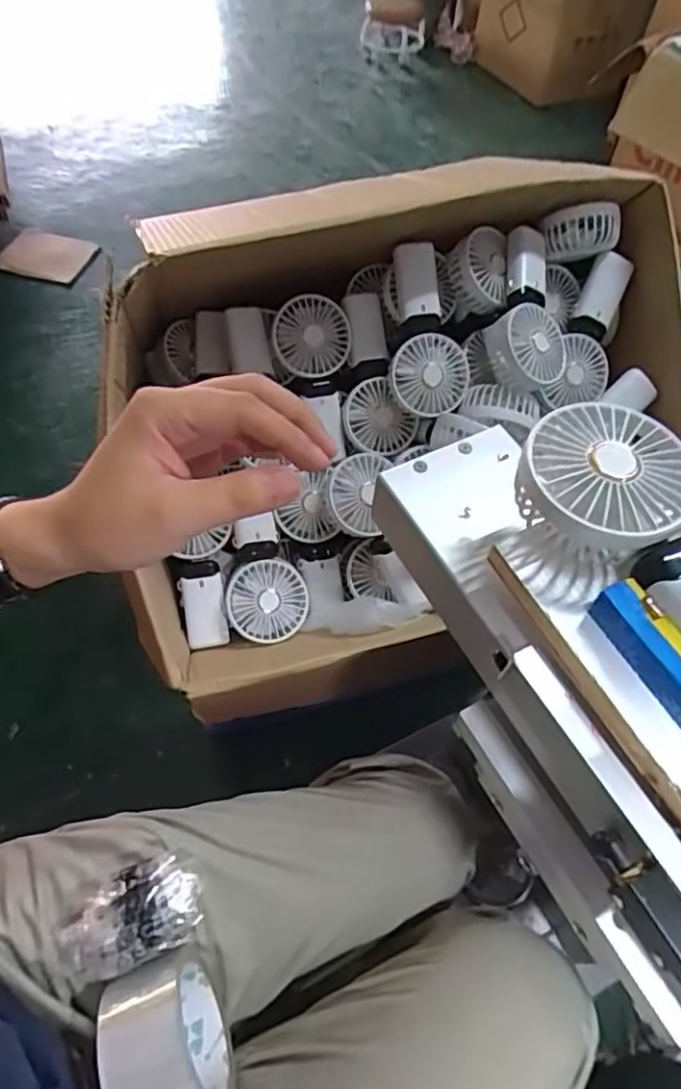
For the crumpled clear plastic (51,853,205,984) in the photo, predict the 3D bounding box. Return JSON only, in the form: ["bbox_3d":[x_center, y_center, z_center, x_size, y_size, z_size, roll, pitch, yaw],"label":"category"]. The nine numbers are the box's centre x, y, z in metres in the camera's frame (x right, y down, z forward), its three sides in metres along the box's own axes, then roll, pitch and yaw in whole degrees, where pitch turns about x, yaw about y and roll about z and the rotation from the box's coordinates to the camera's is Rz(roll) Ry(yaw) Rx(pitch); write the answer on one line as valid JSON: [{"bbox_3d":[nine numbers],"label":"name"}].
[{"bbox_3d":[-0.139,0.244,0.411,0.094,0.033,0.056,-16,58,-13],"label":"crumpled clear plastic"}]

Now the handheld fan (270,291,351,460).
[{"bbox_3d":[-0.024,-0.188,0.725,0.084,0.182,0.035,-18,21,-14],"label":"handheld fan"}]

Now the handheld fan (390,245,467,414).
[{"bbox_3d":[0.092,-0.236,0.700,0.085,0.035,0.184,-9,94,-9],"label":"handheld fan"}]

